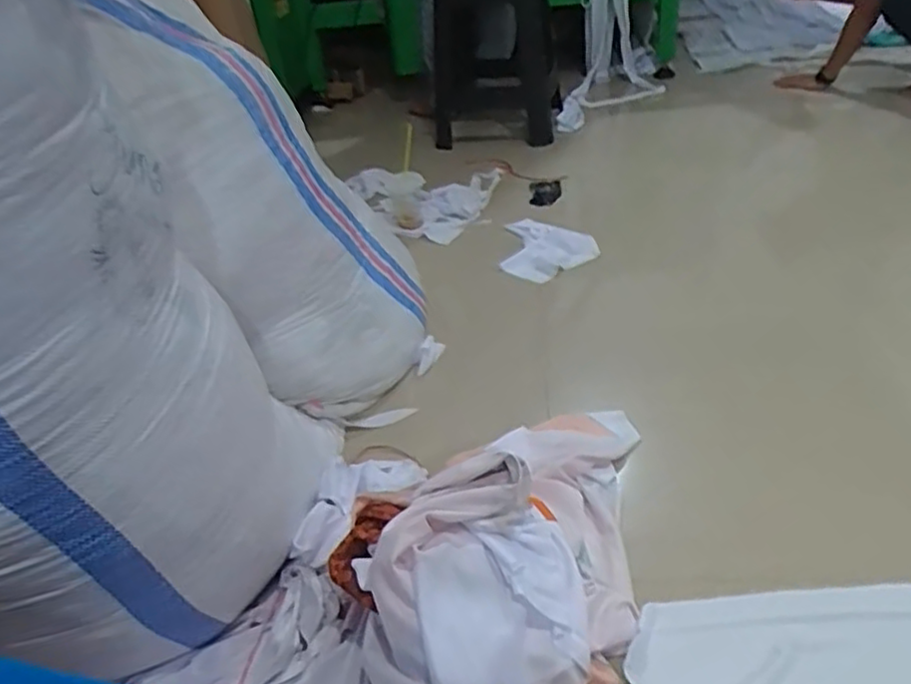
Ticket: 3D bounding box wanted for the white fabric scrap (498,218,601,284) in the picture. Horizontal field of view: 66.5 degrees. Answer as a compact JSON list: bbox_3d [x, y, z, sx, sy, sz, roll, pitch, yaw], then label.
[{"bbox_3d":[0.208,-0.215,1.548,0.212,0.034,0.215,-3,34,6],"label":"white fabric scrap"}]

